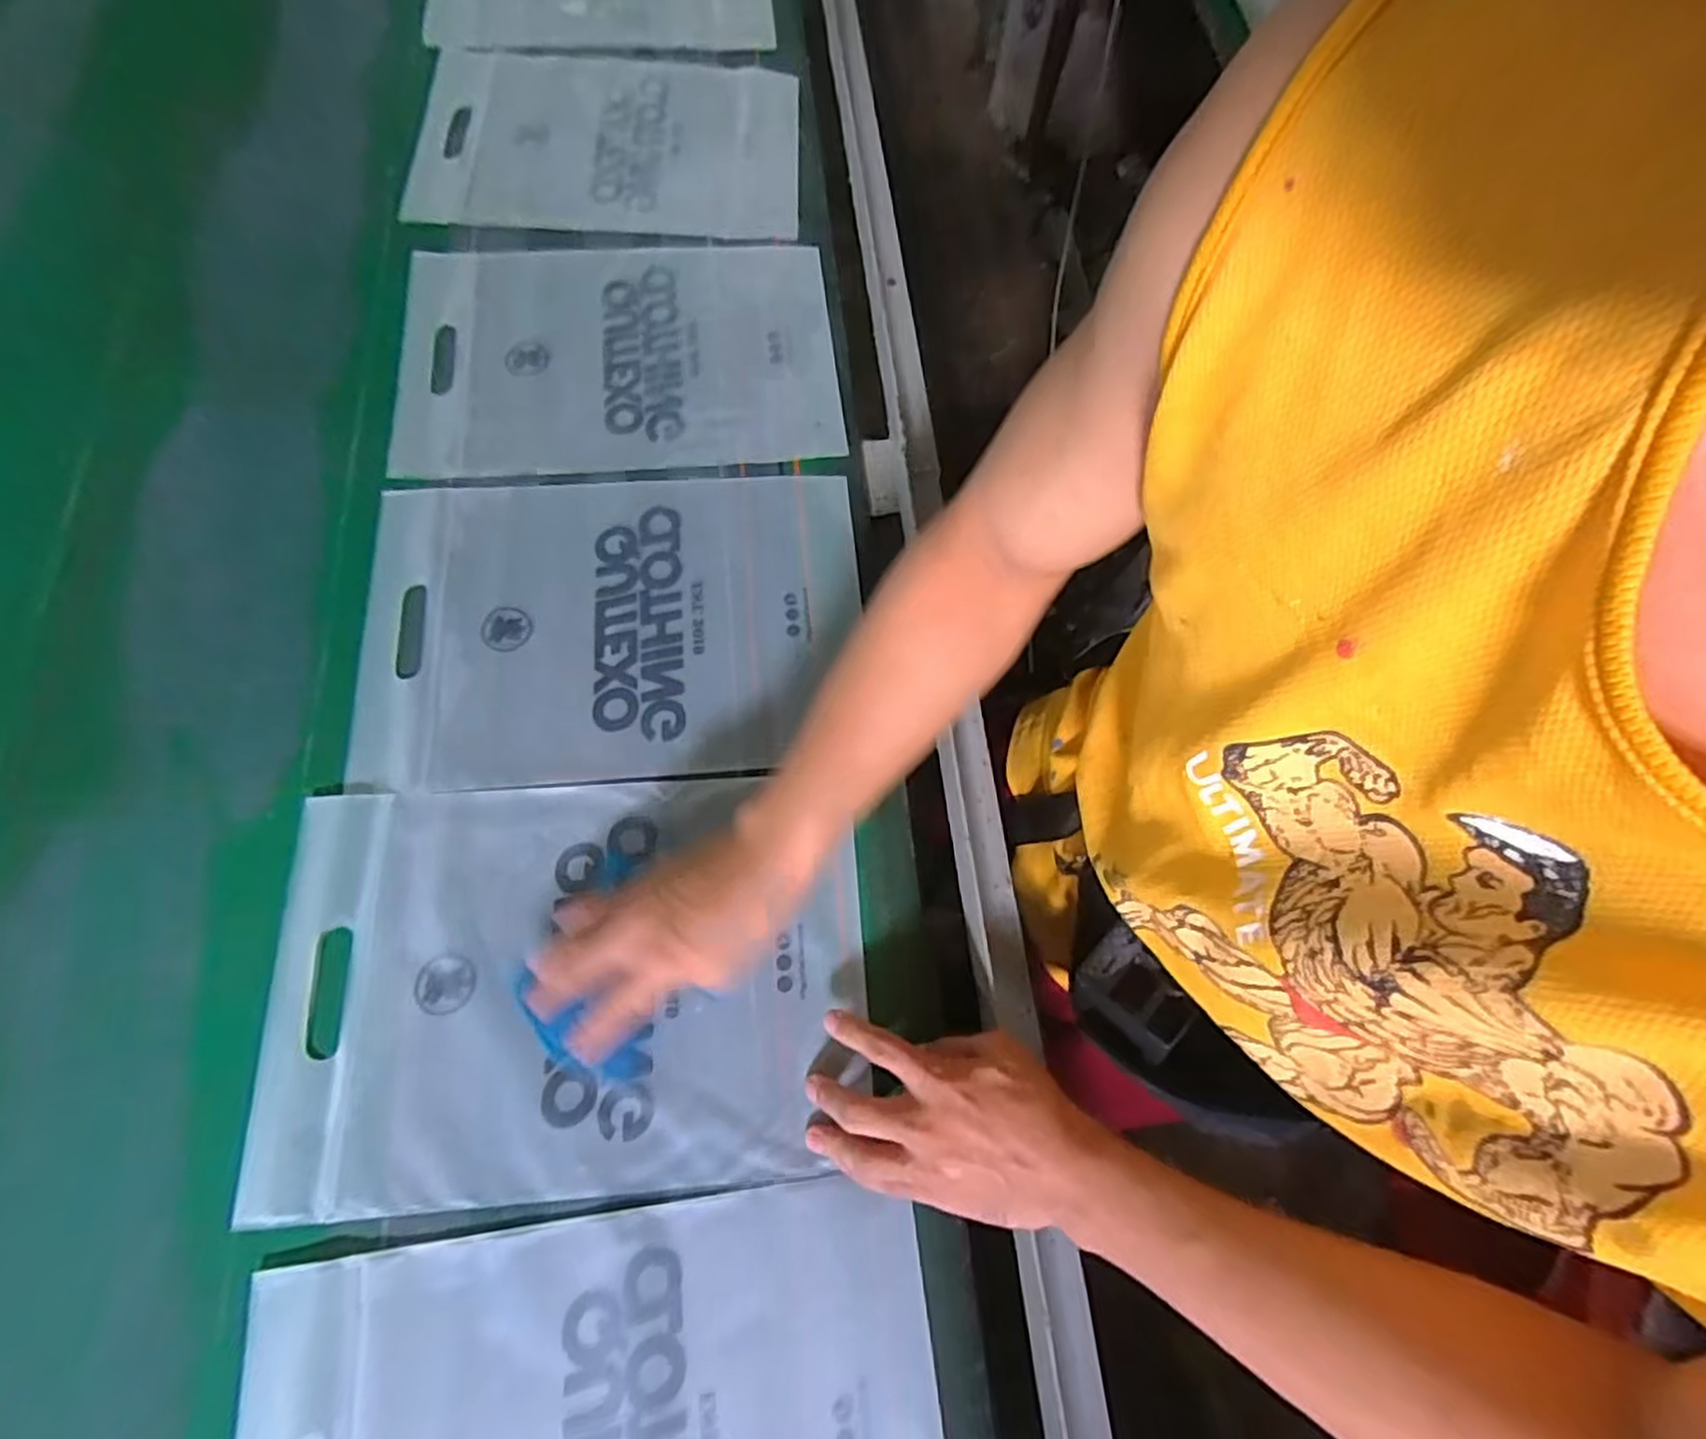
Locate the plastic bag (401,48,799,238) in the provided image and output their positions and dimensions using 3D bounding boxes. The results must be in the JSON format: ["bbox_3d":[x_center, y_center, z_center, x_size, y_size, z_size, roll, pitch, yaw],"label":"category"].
[{"bbox_3d":[-0.237,-0.577,0.734,0.357,0.014,0.241,-1,70,-3],"label":"plastic bag"}]

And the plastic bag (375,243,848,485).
[{"bbox_3d":[-0.203,-0.326,0.657,0.367,0.012,0.250,-6,70,-5],"label":"plastic bag"}]

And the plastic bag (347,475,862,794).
[{"bbox_3d":[-0.179,-0.076,0.575,0.362,0.007,0.250,-3,71,-6],"label":"plastic bag"}]

